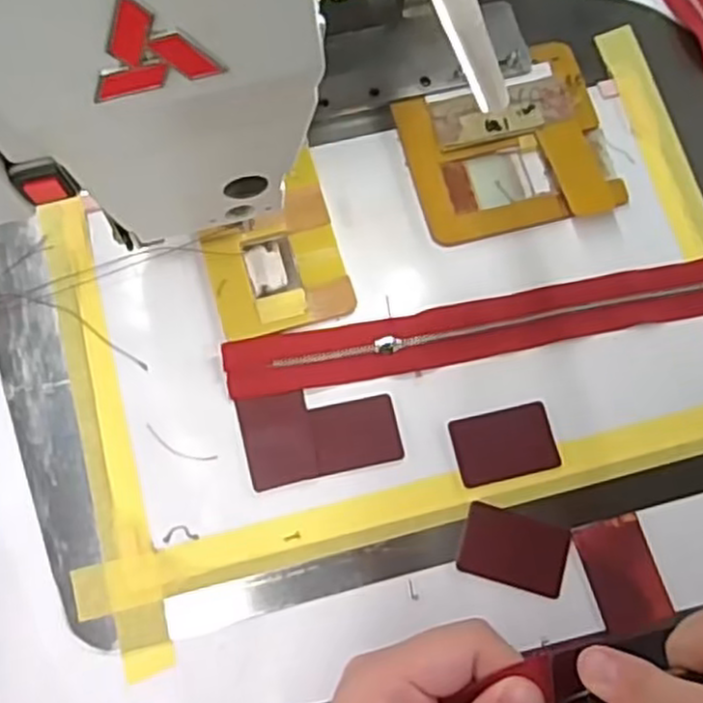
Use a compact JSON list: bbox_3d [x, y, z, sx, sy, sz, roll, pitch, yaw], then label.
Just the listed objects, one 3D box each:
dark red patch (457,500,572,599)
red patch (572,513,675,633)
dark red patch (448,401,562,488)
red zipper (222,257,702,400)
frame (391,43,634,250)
[{"bbox_3d":[0.081,0.098,0.368,0.052,0.004,0.034,16,74,4],"label":"dark red patch"},{"bbox_3d":[0.134,0.108,0.364,0.034,0.004,0.051,-15,74,-5],"label":"red patch"},{"bbox_3d":[0.079,0.047,0.380,0.051,0.004,0.035,-12,74,-4],"label":"dark red patch"},{"bbox_3d":[0.080,-0.015,0.397,0.290,0.006,0.033,-11,74,-4],"label":"red zipper"},{"bbox_3d":[0.088,-0.121,0.425,0.112,0.008,0.106,-13,74,-5],"label":"frame"}]

